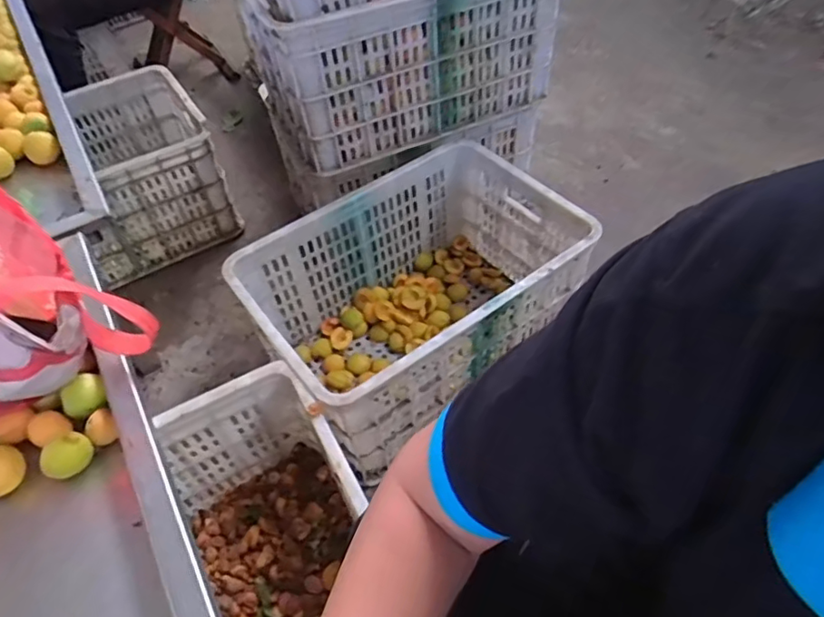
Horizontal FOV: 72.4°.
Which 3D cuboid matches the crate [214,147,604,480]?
[{"bbox_3d":[0.001,-0.015,0.976,0.496,0.285,0.351,-32,56,-20],"label":"crate"}]

